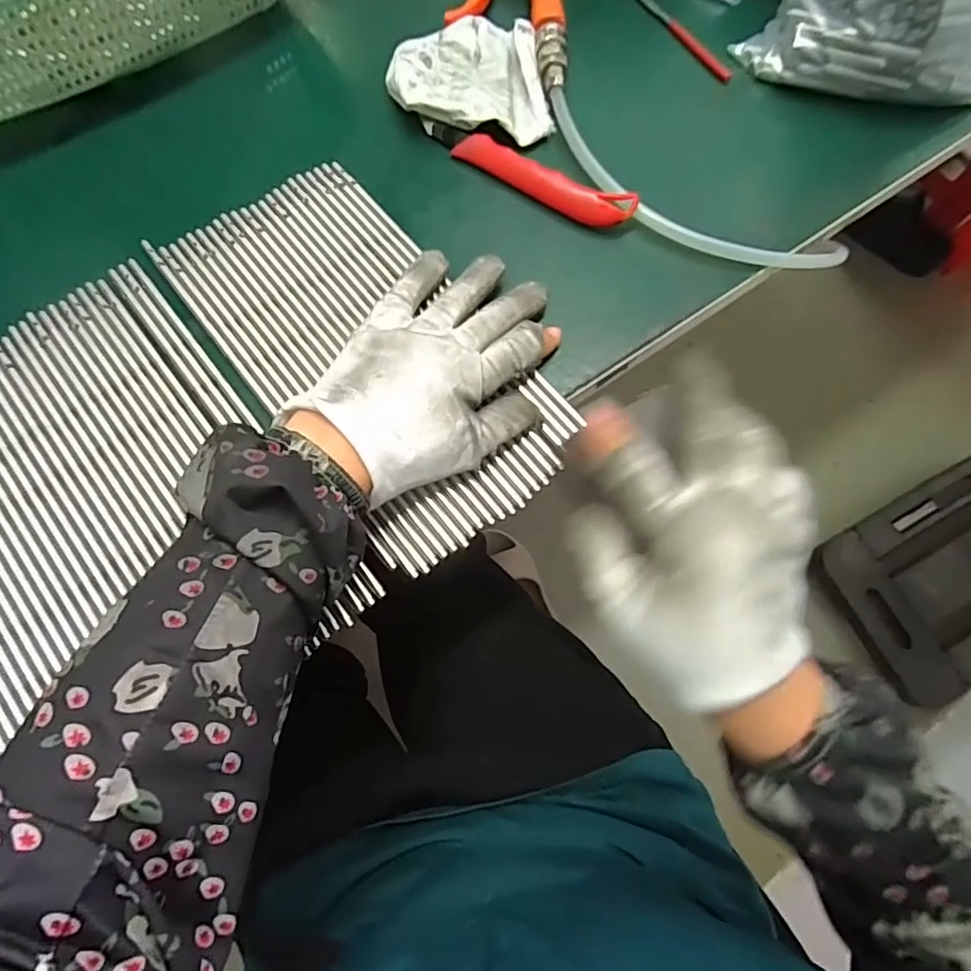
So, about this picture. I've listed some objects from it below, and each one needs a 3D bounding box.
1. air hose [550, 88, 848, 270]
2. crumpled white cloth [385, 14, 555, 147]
[{"bbox_3d":[0.131,-0.183,0.364,0.218,0.028,0.067,26,75,5],"label":"air hose"},{"bbox_3d":[-0.013,-0.274,0.373,0.099,0.020,0.102,-8,75,-4],"label":"crumpled white cloth"}]

